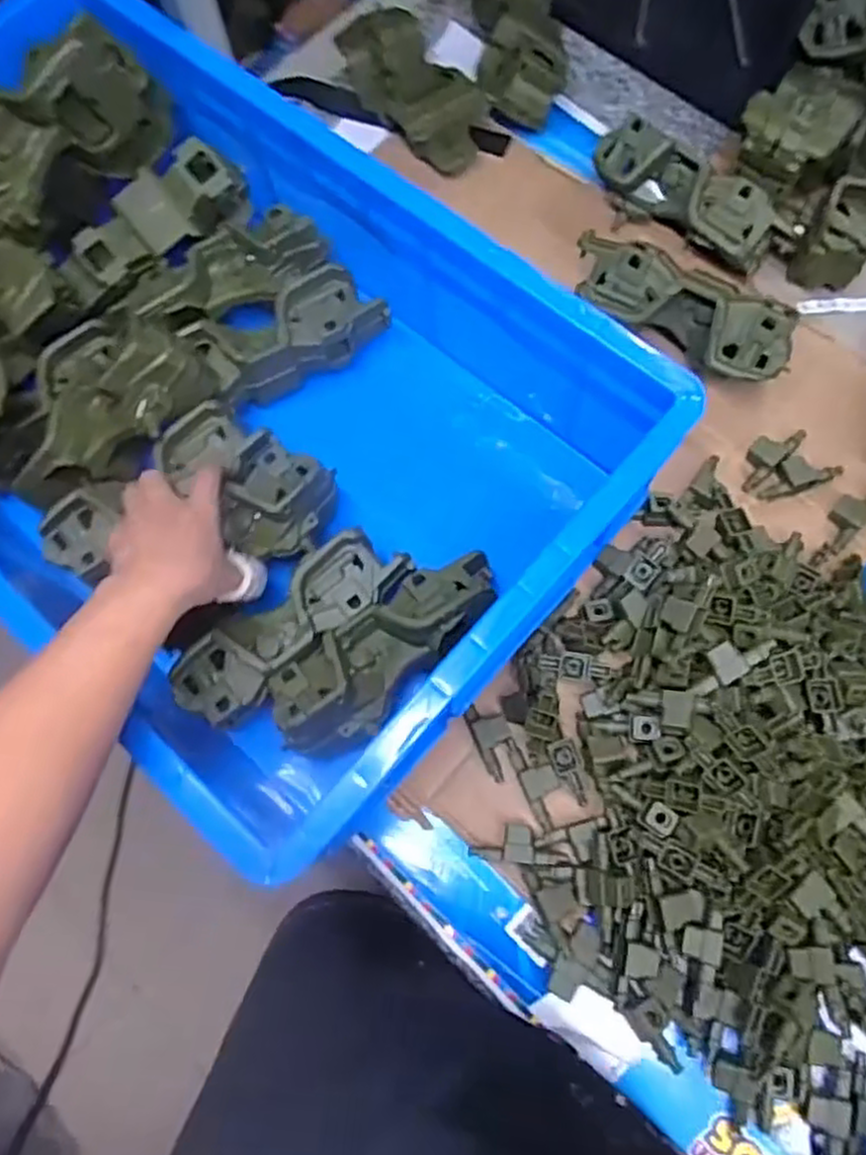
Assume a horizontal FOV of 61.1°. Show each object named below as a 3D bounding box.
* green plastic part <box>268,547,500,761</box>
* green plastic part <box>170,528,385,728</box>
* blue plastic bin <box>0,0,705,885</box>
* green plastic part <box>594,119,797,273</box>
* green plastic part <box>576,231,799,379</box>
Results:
[{"bbox_3d":[-0.035,0.041,0.509,0.070,0.040,0.184,43,79,13],"label":"green plastic part"},{"bbox_3d":[-0.106,0.037,0.524,0.167,0.045,0.060,-37,75,-9],"label":"green plastic part"},{"bbox_3d":[-0.189,-0.150,0.587,0.652,0.199,0.394,41,79,13],"label":"blue plastic bin"},{"bbox_3d":[0.215,-0.323,0.628,0.050,0.056,0.178,-43,76,-10],"label":"green plastic part"},{"bbox_3d":[0.201,-0.218,0.601,0.184,0.075,0.072,34,77,11],"label":"green plastic part"}]

